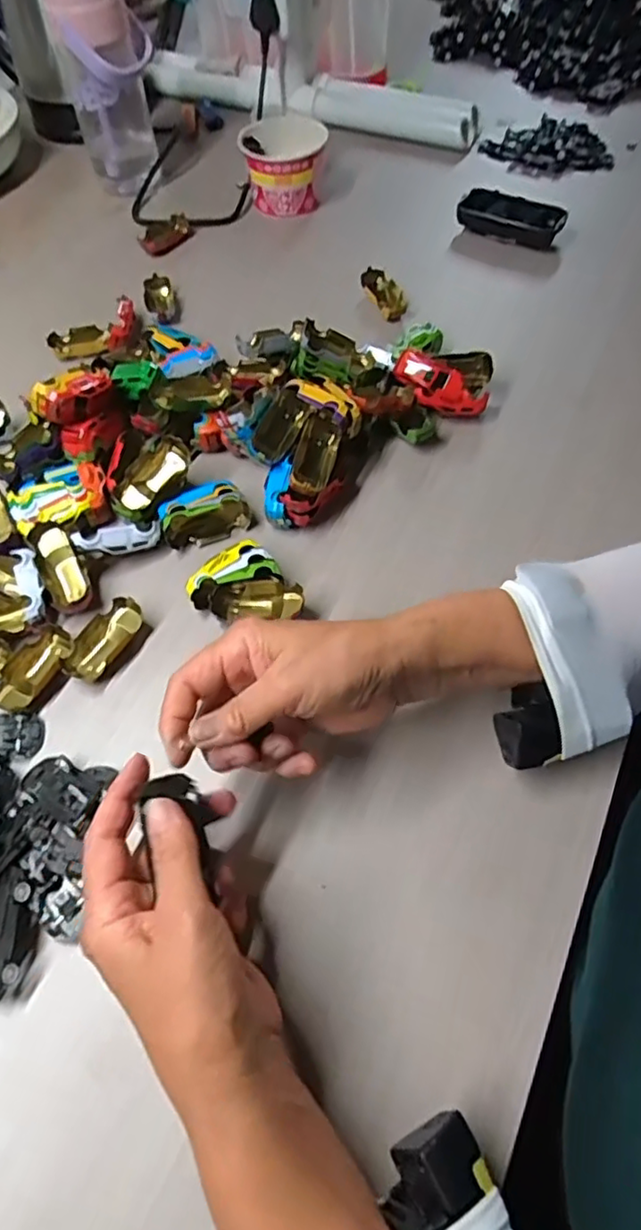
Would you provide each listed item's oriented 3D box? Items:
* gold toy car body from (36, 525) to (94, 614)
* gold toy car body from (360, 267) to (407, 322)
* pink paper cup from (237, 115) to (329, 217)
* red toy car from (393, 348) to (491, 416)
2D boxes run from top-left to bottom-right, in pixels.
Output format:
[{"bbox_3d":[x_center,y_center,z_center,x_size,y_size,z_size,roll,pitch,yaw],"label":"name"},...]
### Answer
[{"bbox_3d":[-0.188,-0.031,0.453,0.030,0.015,0.066,-23,78,-9],"label":"gold toy car body"},{"bbox_3d":[0.065,-0.318,0.617,0.031,0.025,0.063,-26,62,-11],"label":"gold toy car body"},{"bbox_3d":[-0.041,-0.518,0.704,0.094,0.062,0.100,-8,60,-1],"label":"pink paper cup"},{"bbox_3d":[0.100,-0.194,0.522,0.081,0.030,0.034,34,67,5],"label":"red toy car"}]

